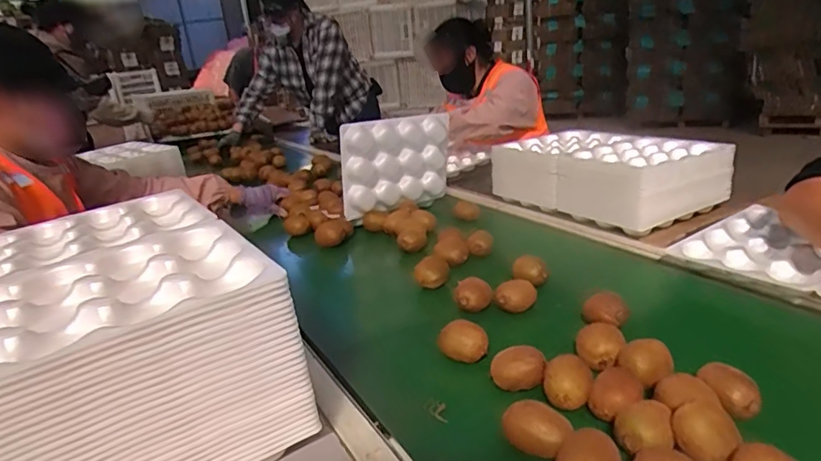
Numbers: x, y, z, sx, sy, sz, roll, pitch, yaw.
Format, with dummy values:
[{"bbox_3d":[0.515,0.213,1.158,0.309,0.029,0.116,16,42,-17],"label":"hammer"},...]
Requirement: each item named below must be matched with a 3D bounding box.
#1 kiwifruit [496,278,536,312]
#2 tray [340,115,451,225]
[{"bbox_3d":[0.158,0.101,0.815,0.061,0.040,0.052,-3,17,9],"label":"kiwifruit"},{"bbox_3d":[-0.030,-0.152,1.283,0.286,0.223,0.053,-13,18,-23],"label":"tray"}]

